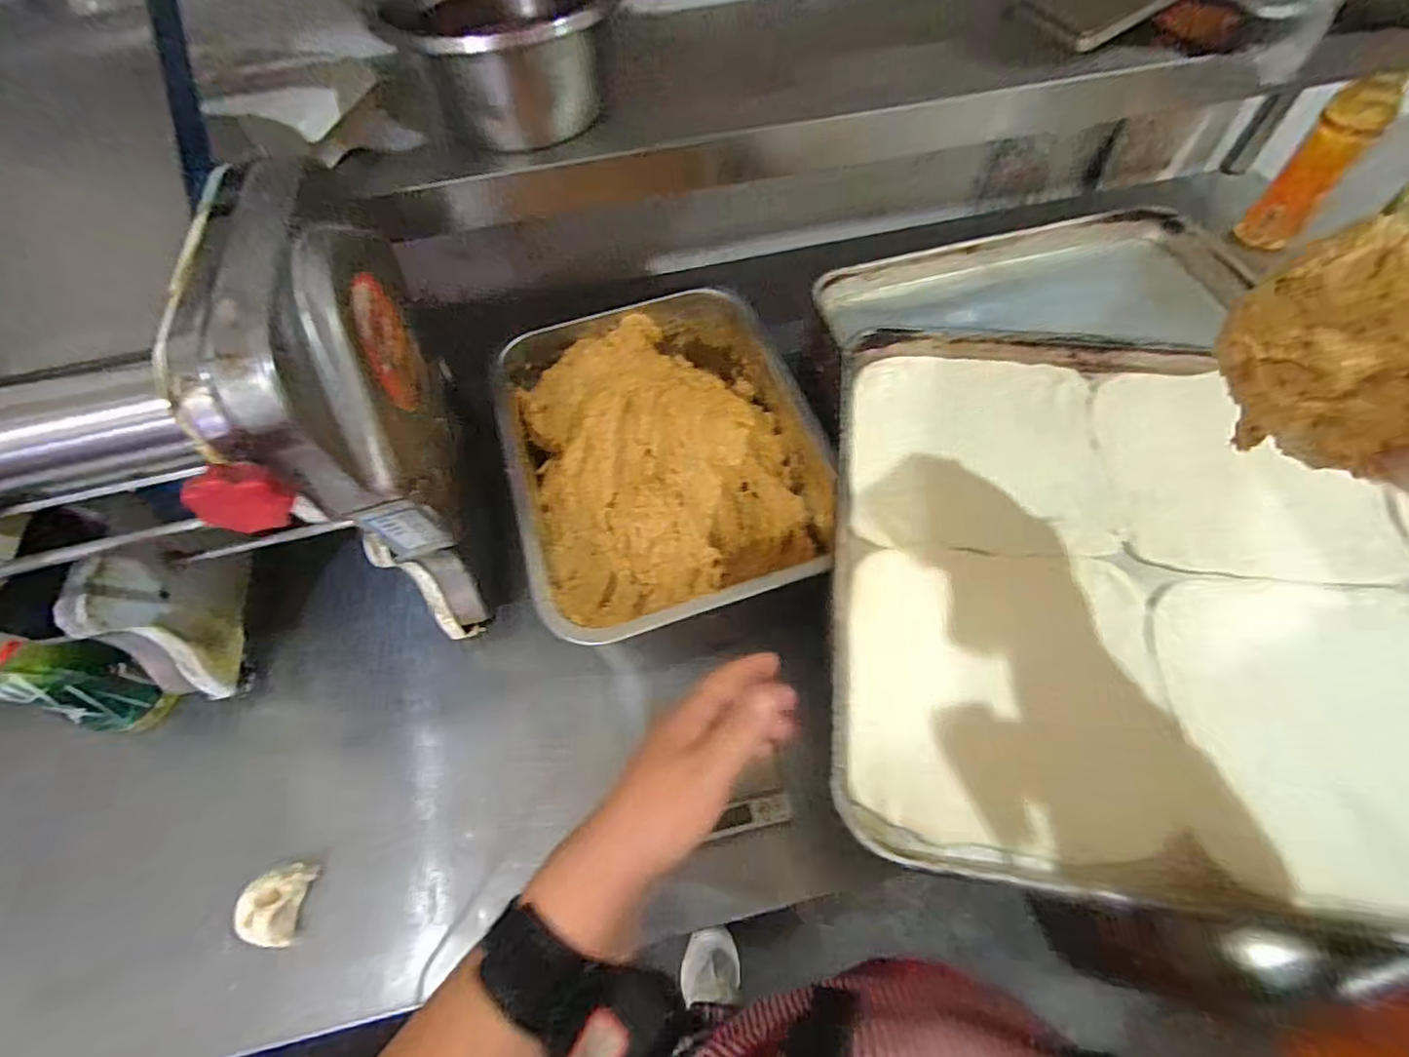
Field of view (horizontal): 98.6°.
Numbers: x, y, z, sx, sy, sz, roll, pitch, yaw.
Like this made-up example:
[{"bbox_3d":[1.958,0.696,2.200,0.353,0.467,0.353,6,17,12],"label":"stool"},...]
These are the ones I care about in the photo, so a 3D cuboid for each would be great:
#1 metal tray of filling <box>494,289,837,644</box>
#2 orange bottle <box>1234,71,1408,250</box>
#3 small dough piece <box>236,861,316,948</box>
[{"bbox_3d":[-0.044,-0.071,0.571,0.255,0.089,0.353,-17,59,-7],"label":"metal tray of filling"},{"bbox_3d":[0.776,-0.455,0.775,0.056,0.202,0.069,-41,65,-19],"label":"orange bottle"},{"bbox_3d":[-0.340,0.296,0.478,0.041,0.022,0.054,2,59,4],"label":"small dough piece"}]

